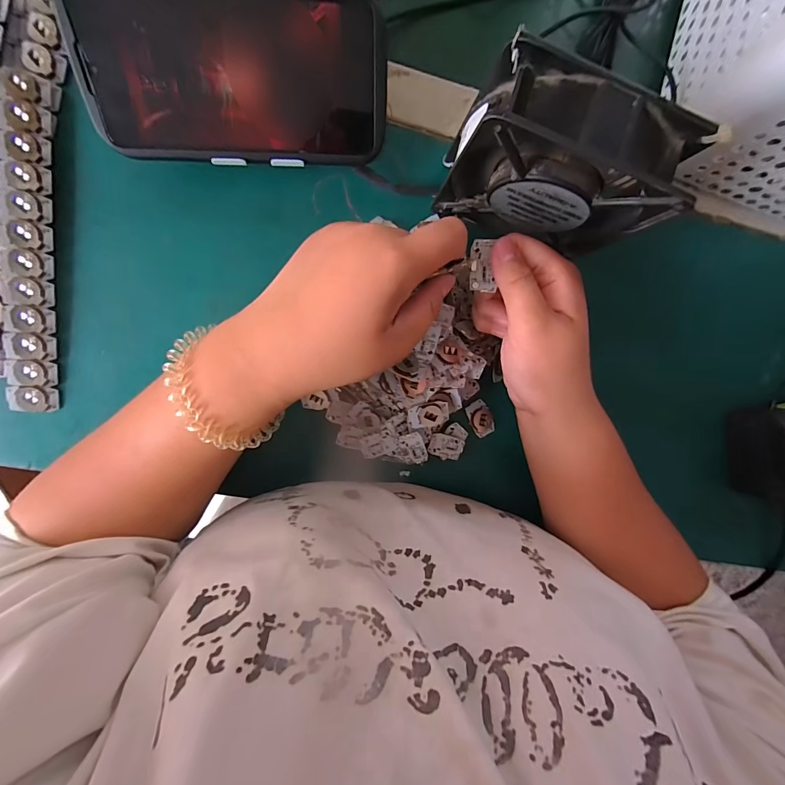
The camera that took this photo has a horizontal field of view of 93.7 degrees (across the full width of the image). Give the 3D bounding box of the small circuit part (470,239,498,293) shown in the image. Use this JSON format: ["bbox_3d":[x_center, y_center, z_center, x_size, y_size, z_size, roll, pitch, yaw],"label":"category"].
[{"bbox_3d":[0.053,-0.076,0.219,0.014,0.004,0.029,-3,99,-7],"label":"small circuit part"}]

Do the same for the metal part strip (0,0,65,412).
[{"bbox_3d":[-0.240,-0.119,0.243,0.028,0.012,0.263,5,94,-8],"label":"metal part strip"}]

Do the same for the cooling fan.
[{"bbox_3d":[0.098,-0.134,0.231,0.119,0.120,0.040,17,92,-9],"label":"cooling fan"}]

